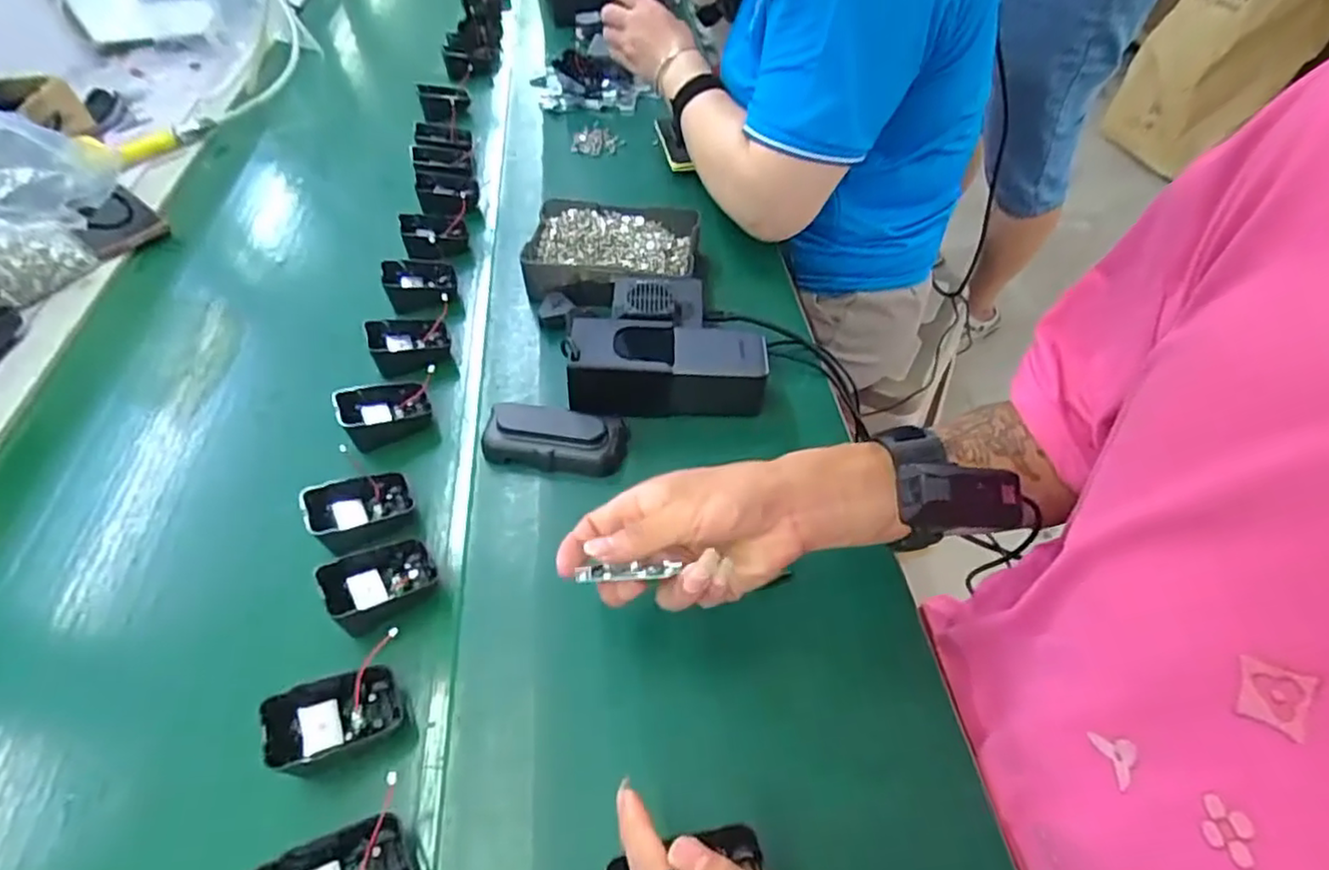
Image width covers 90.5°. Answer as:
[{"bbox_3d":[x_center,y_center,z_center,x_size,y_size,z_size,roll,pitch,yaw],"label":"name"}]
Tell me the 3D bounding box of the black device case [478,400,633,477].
[{"bbox_3d":[-0.084,0.001,0.509,0.105,0.026,0.049,5,52,6],"label":"black device case"}]

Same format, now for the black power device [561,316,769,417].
[{"bbox_3d":[0.003,-0.056,0.530,0.153,0.057,0.058,2,51,3],"label":"black power device"}]

